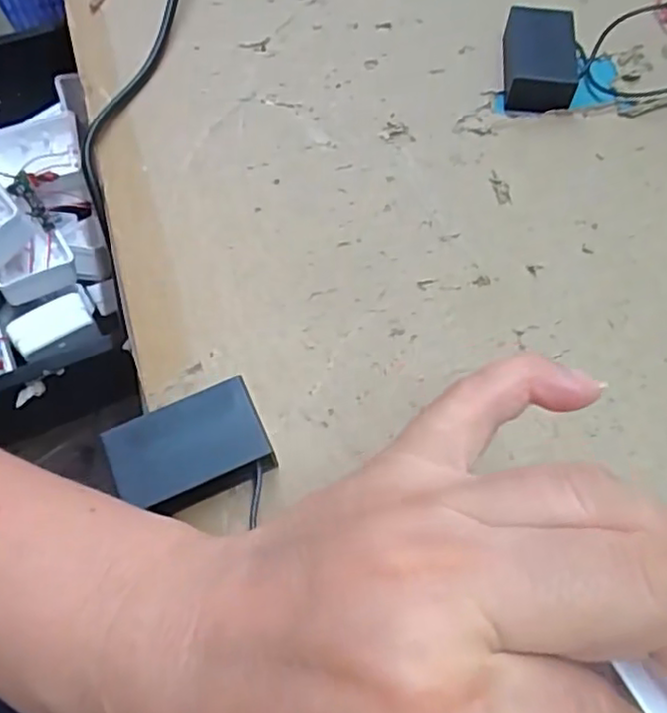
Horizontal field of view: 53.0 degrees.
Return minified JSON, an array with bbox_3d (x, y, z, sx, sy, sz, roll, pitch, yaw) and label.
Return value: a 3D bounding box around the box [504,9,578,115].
[{"bbox_3d":[0.092,-0.132,0.300,0.030,0.018,0.048,6,62,5],"label":"box"}]

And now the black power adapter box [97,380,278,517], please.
[{"bbox_3d":[-0.044,0.032,0.212,0.046,0.019,0.031,-24,64,-11],"label":"black power adapter box"}]

